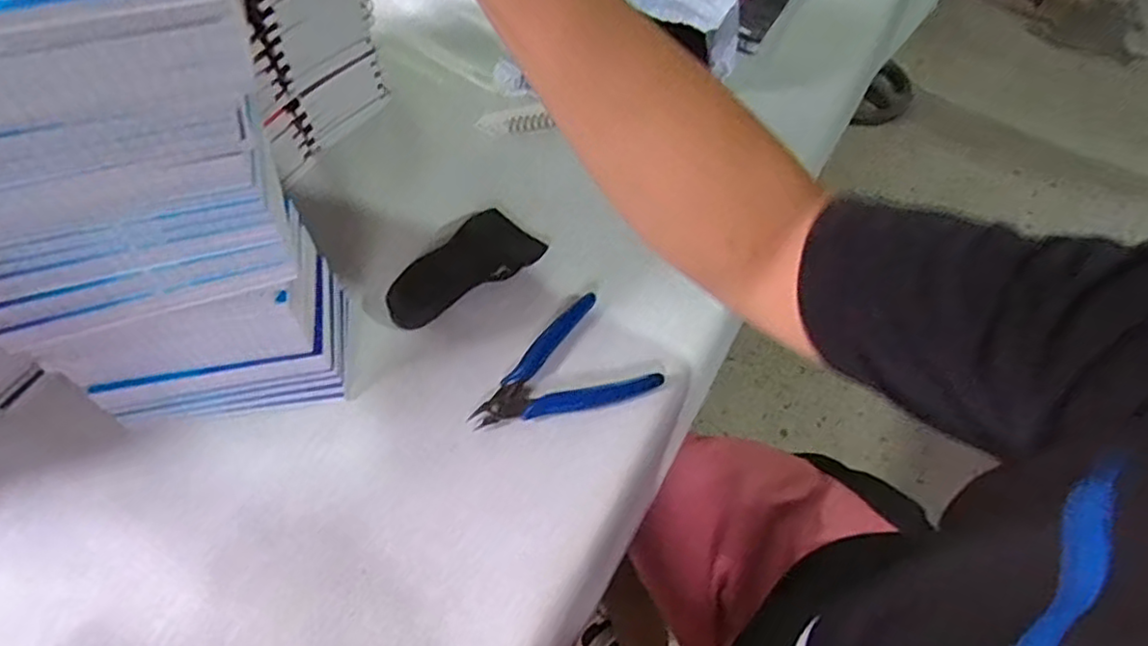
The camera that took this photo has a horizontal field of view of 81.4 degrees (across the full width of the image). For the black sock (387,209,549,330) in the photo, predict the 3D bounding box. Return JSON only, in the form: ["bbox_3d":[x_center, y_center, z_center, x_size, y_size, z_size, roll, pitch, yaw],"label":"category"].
[{"bbox_3d":[-0.080,-0.039,0.480,0.062,0.011,0.118,35,61,19],"label":"black sock"}]

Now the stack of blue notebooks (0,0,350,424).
[{"bbox_3d":[-0.206,-0.065,0.326,0.132,0.245,0.108,-7,57,-8],"label":"stack of blue notebooks"}]

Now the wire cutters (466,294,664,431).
[{"bbox_3d":[-0.012,0.023,0.443,0.117,0.009,0.082,-12,57,-11],"label":"wire cutters"}]

